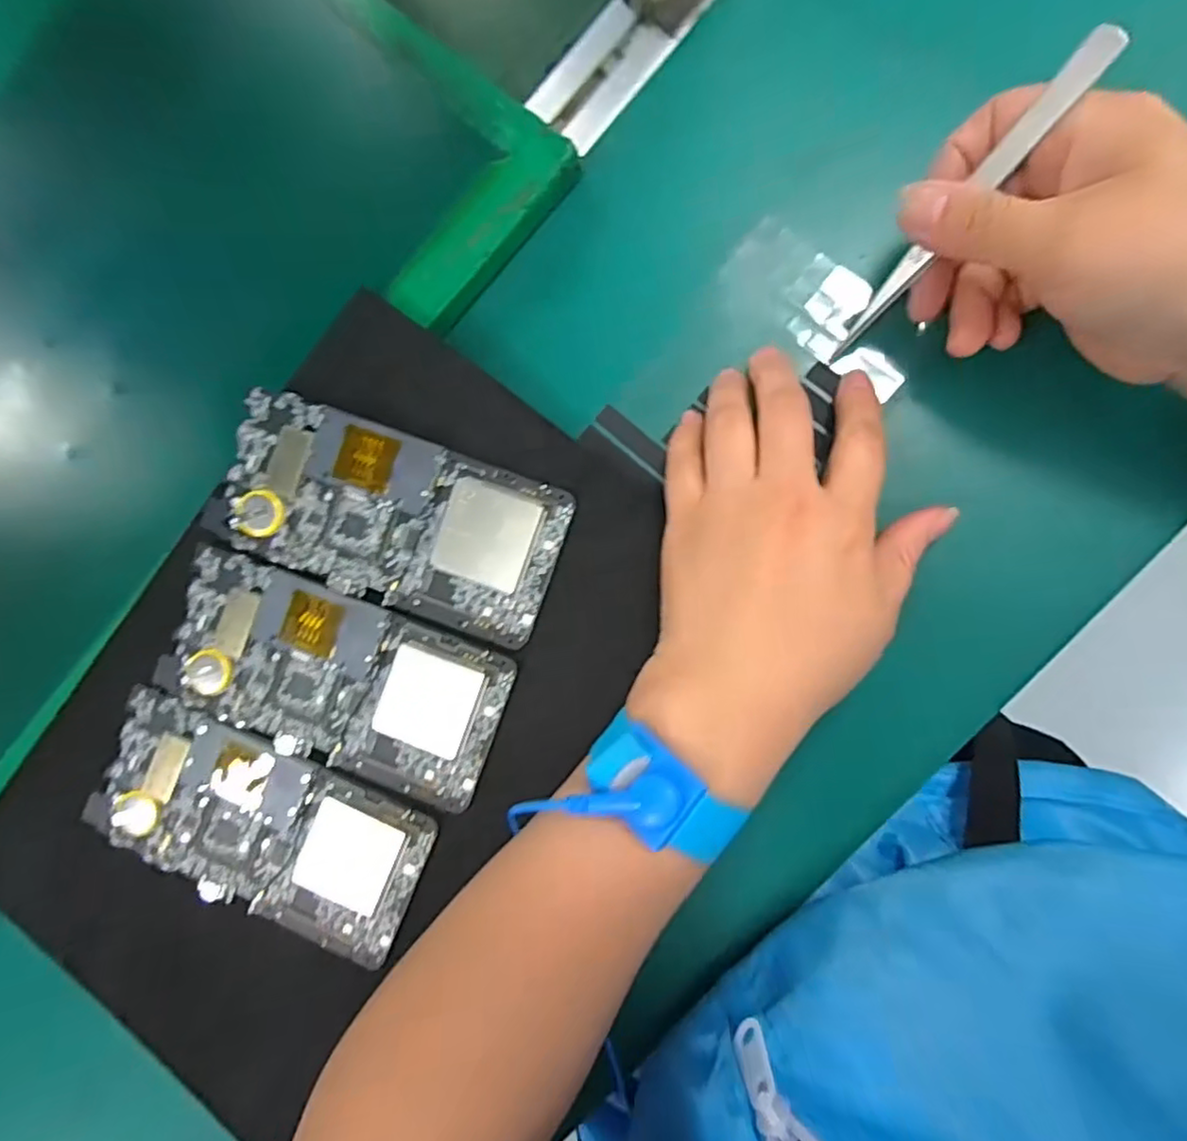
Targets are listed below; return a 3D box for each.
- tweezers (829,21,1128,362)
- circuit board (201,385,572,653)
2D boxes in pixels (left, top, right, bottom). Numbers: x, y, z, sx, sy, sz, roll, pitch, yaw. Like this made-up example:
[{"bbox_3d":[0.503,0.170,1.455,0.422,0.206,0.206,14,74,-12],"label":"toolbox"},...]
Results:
[{"bbox_3d":[0.131,-0.128,0.233,0.011,0.005,0.119,46,129,9],"label":"tweezers"},{"bbox_3d":[-0.091,-0.024,0.279,0.150,0.012,0.072,19,89,9],"label":"circuit board"}]

